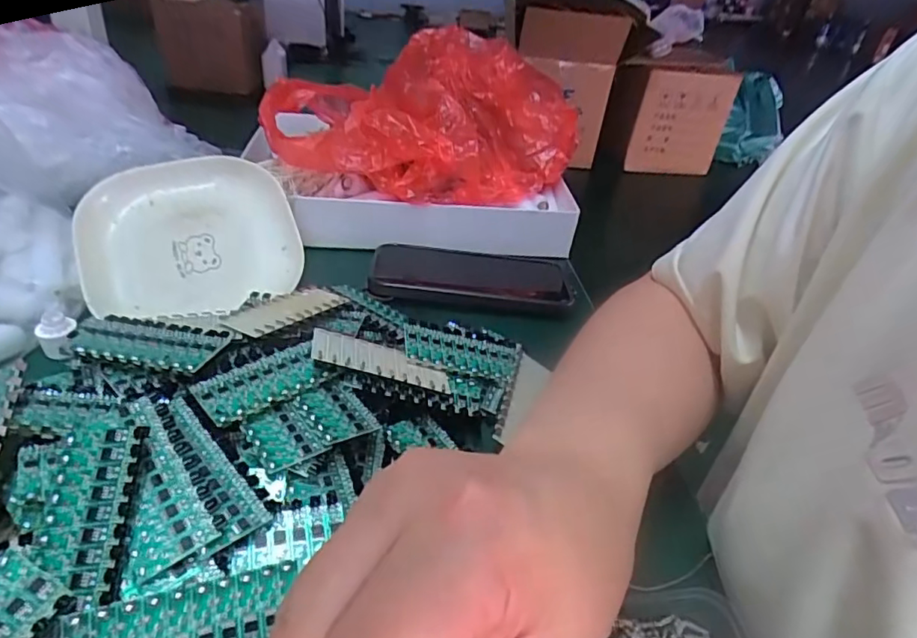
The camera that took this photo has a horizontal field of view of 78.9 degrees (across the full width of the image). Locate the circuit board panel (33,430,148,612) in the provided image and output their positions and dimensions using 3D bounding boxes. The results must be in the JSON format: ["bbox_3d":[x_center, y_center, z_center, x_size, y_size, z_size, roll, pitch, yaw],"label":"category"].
[{"bbox_3d":[-0.145,0.073,0.217,0.035,0.004,0.069,-5,59,1],"label":"circuit board panel"}]

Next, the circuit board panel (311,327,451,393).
[{"bbox_3d":[-0.042,0.023,0.314,0.079,0.006,0.033,18,32,-15],"label":"circuit board panel"}]

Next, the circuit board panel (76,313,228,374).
[{"bbox_3d":[-0.164,0.012,0.292,0.079,0.004,0.034,8,34,8],"label":"circuit board panel"}]

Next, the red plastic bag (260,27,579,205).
[{"bbox_3d":[-0.037,-0.185,0.510,0.260,0.110,0.163,-10,38,-24],"label":"red plastic bag"}]

